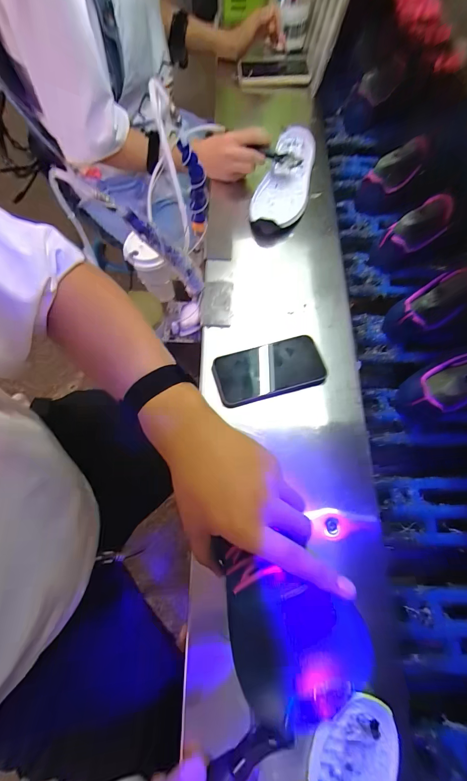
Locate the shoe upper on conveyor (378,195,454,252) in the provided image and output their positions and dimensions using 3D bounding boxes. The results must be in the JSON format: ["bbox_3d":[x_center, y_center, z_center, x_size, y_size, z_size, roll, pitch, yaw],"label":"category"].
[{"bbox_3d":[0.313,-0.281,0.536,0.112,0.049,0.068,-26,71,-8],"label":"shoe upper on conveyor"}]

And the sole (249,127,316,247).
[{"bbox_3d":[0.103,-0.404,0.617,0.095,0.049,0.293,16,71,7],"label":"sole"}]

